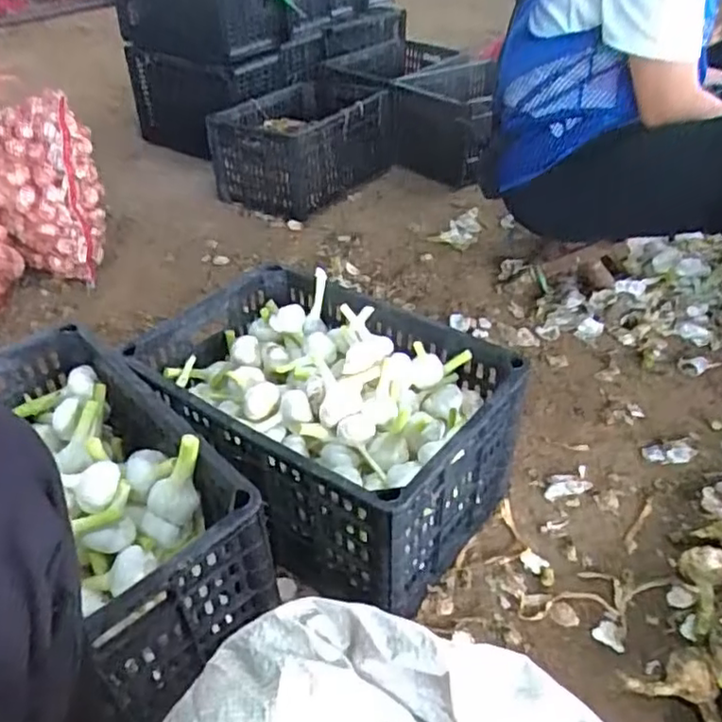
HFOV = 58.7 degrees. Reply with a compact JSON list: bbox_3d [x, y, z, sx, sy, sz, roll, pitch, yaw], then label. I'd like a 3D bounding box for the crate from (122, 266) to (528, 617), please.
[{"bbox_3d":[-0.049,0.081,0.853,0.432,0.242,0.322,25,45,30],"label":"crate"}]

